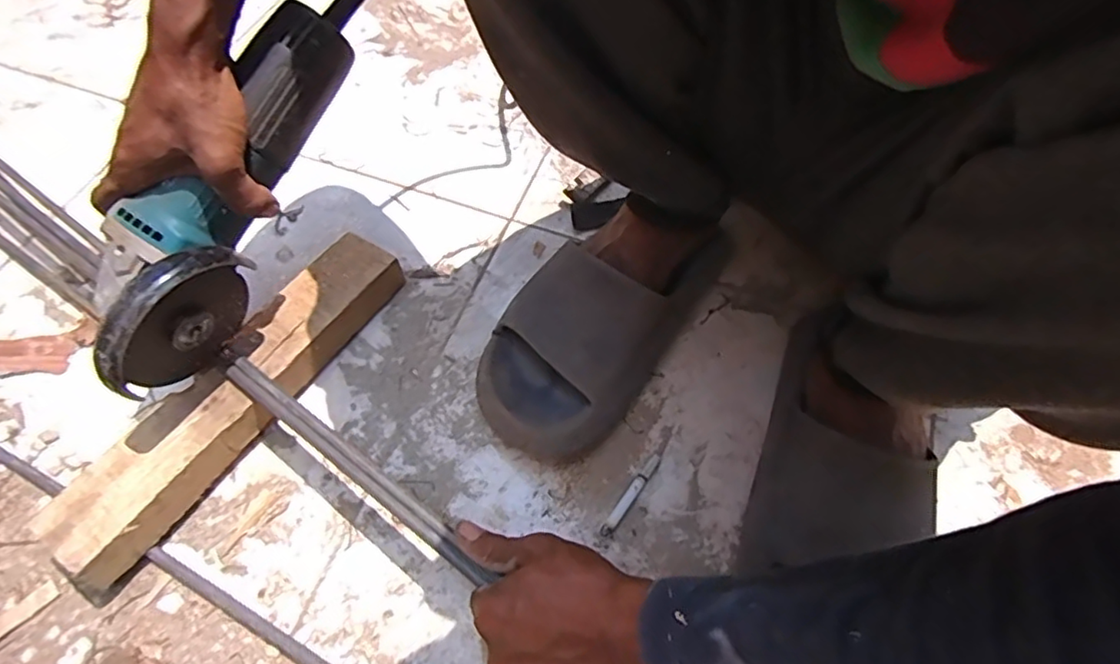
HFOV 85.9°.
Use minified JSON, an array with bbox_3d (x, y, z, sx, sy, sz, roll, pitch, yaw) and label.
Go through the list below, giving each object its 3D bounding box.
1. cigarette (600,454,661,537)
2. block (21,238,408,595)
[{"bbox_3d":[0.053,0.121,0.448,0.009,0.006,0.072,34,64,16],"label":"cigarette"},{"bbox_3d":[-0.238,0.042,0.460,0.062,0.051,0.299,29,63,14],"label":"block"}]

